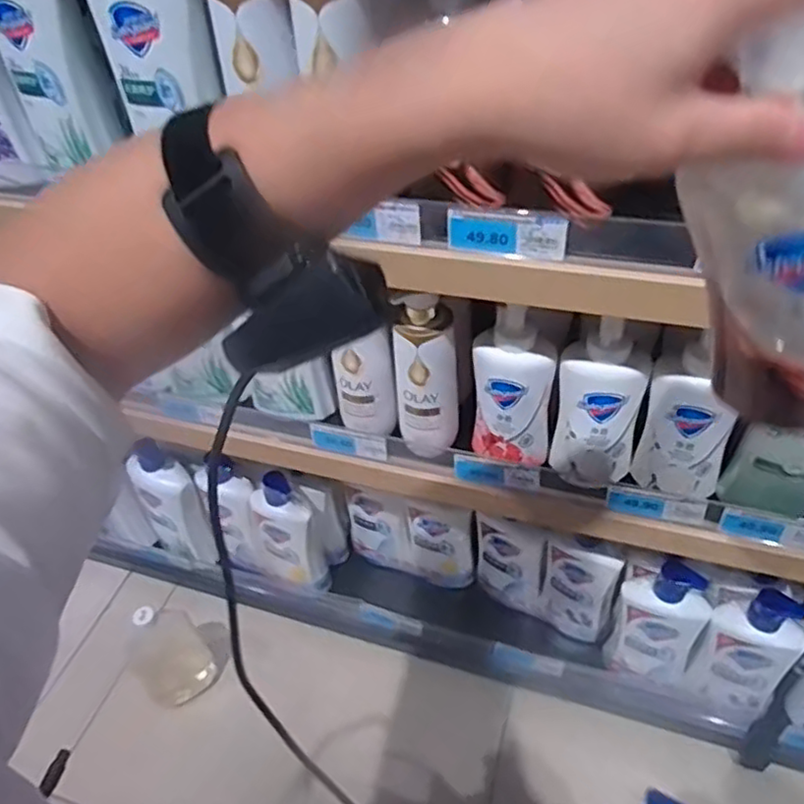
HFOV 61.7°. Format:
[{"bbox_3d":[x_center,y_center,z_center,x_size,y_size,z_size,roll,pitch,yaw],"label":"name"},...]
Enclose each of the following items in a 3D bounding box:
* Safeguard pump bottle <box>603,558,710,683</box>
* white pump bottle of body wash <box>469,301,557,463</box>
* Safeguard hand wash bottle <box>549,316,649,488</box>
[{"bbox_3d":[0.334,0.289,0.880,0.103,0.207,0.057,15,47,20],"label":"Safeguard pump bottle"},{"bbox_3d":[0.120,-0.020,0.730,0.083,0.198,0.058,4,44,9],"label":"white pump bottle of body wash"},{"bbox_3d":[0.206,0.008,0.704,0.083,0.195,0.046,11,46,17],"label":"Safeguard hand wash bottle"}]

